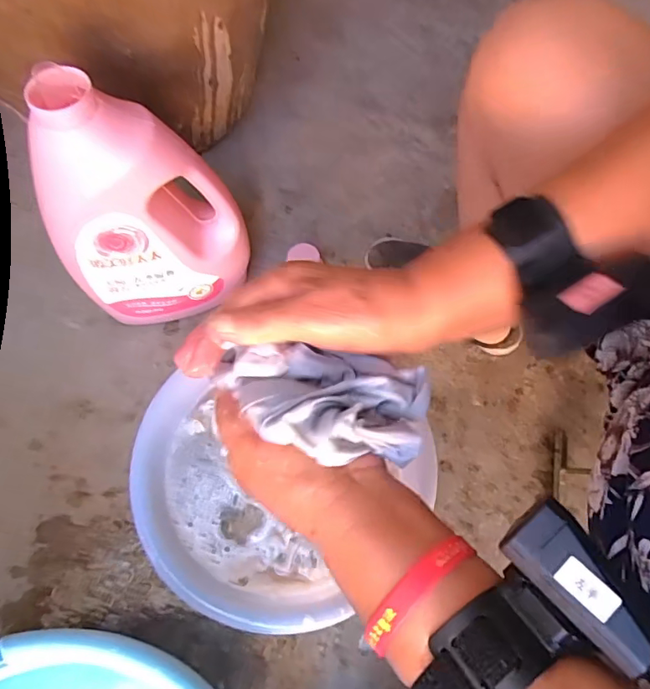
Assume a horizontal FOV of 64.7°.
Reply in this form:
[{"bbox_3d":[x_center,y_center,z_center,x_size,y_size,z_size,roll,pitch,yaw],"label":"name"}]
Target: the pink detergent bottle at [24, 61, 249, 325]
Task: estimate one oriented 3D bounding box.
[{"bbox_3d":[-0.213,-0.145,0.613,0.212,0.351,0.092,-5,65,-4],"label":"pink detergent bottle"}]

